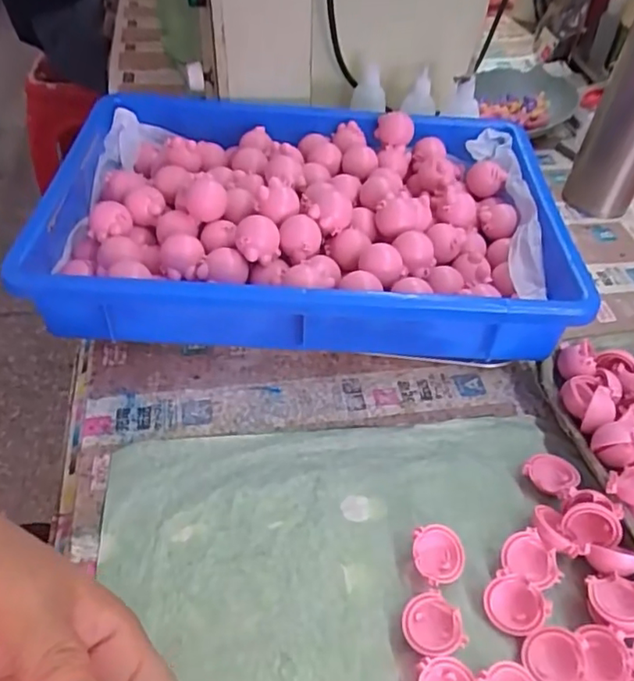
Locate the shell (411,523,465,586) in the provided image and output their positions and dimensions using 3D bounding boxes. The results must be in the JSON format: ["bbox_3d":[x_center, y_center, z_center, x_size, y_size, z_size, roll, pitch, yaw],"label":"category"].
[{"bbox_3d":[0.066,0.116,0.316,0.030,0.010,0.029,13,65,-7],"label":"shell"}]

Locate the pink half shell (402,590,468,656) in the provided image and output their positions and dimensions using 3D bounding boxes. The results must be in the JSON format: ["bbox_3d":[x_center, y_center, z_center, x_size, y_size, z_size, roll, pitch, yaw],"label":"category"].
[{"bbox_3d":[0.058,0.144,0.292,0.029,0.016,0.030,1,47,-2],"label":"pink half shell"}]

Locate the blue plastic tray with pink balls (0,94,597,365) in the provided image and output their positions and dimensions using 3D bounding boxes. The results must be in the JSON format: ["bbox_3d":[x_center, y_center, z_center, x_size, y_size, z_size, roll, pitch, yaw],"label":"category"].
[{"bbox_3d":[-0.008,-0.095,0.440,0.364,0.063,0.244,4,47,1],"label":"blue plastic tray with pink balls"}]

